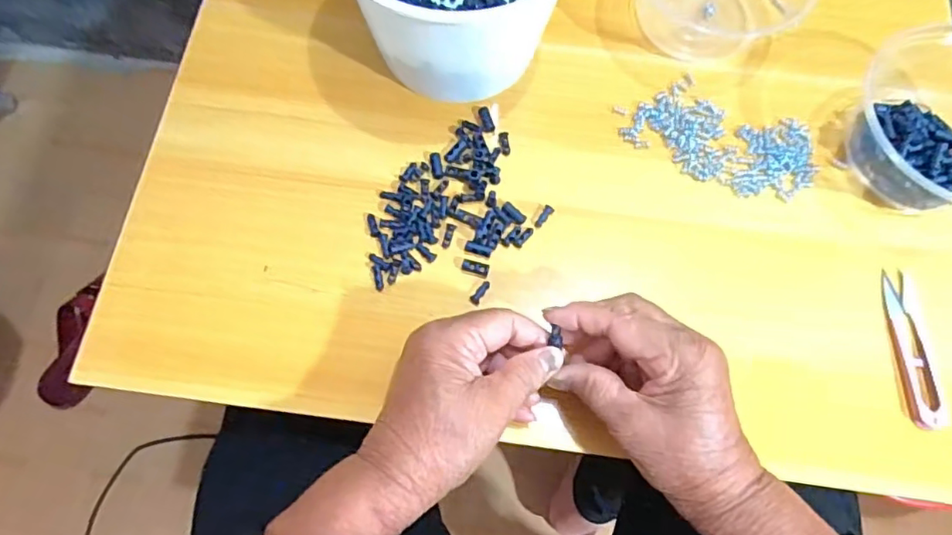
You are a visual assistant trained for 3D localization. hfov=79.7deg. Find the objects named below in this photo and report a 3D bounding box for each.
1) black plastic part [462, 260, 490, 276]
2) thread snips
[{"bbox_3d":[0.000,0.000,0.385,0.018,0.004,0.008,14,72,2],"label":"black plastic part"},{"bbox_3d":[0.285,0.051,0.371,0.019,0.011,0.102,2,72,-2],"label":"thread snips"}]

